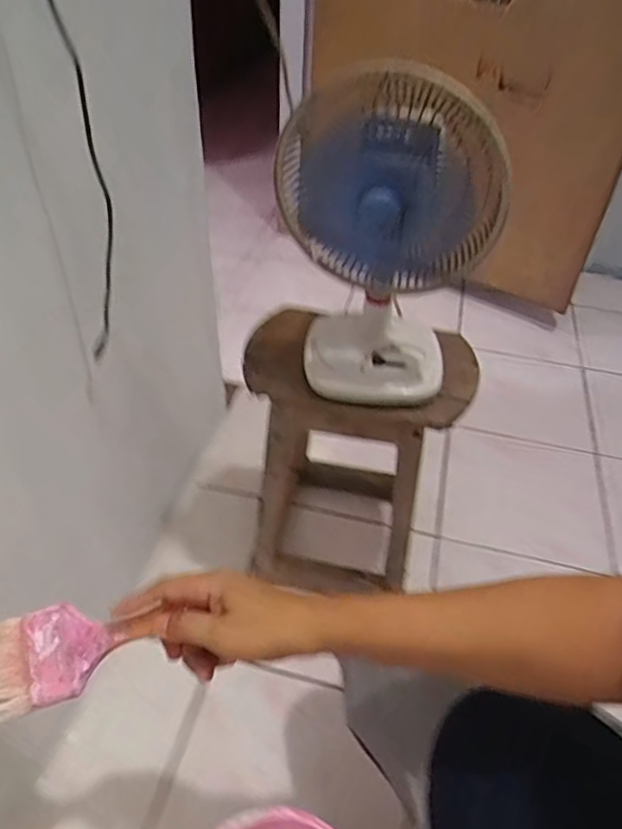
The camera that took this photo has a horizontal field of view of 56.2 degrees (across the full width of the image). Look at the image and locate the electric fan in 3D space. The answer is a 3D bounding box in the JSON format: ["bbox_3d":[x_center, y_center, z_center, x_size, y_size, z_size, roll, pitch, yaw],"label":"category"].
[{"bbox_3d":[0.072,-0.193,0.619,0.199,0.312,0.179,2,42,-2],"label":"electric fan"}]

